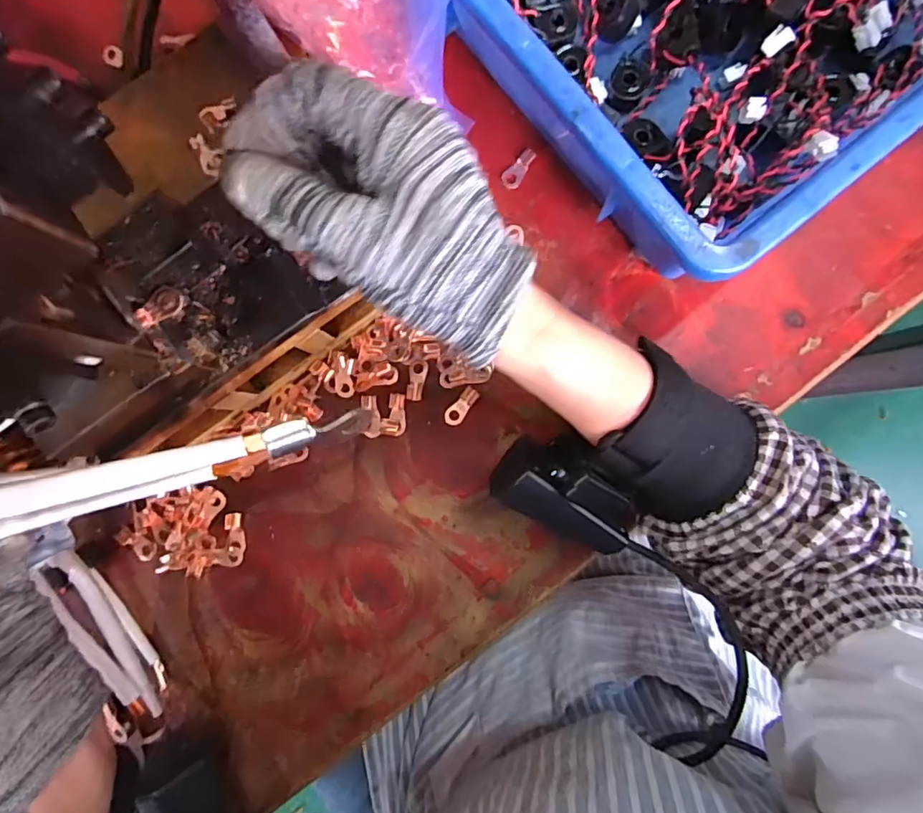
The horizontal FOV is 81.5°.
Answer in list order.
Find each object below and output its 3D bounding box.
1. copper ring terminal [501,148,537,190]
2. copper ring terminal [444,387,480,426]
[{"bbox_3d":[0.035,-0.146,0.326,0.012,0.005,0.027,32,89,4],"label":"copper ring terminal"},{"bbox_3d":[0.001,0.001,0.320,0.011,0.004,0.026,42,89,4],"label":"copper ring terminal"}]

